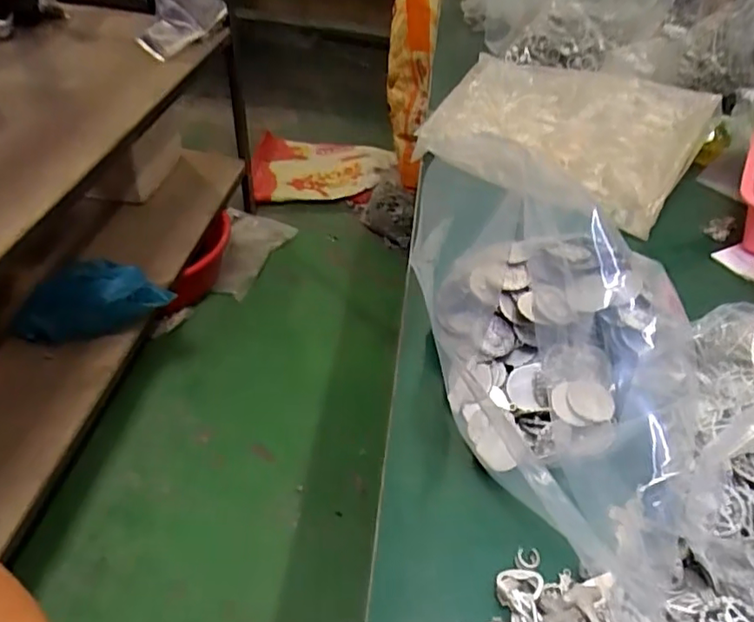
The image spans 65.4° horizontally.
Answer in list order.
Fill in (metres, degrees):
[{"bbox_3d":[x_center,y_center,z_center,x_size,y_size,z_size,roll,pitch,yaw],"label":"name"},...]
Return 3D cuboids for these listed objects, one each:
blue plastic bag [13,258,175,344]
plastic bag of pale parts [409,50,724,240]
[{"bbox_3d":[-0.567,-0.022,1.148,0.293,0.130,0.103,-15,44,6],"label":"blue plastic bag"},{"bbox_3d":[0.243,-0.247,0.789,0.350,0.096,0.244,18,45,14],"label":"plastic bag of pale parts"}]

